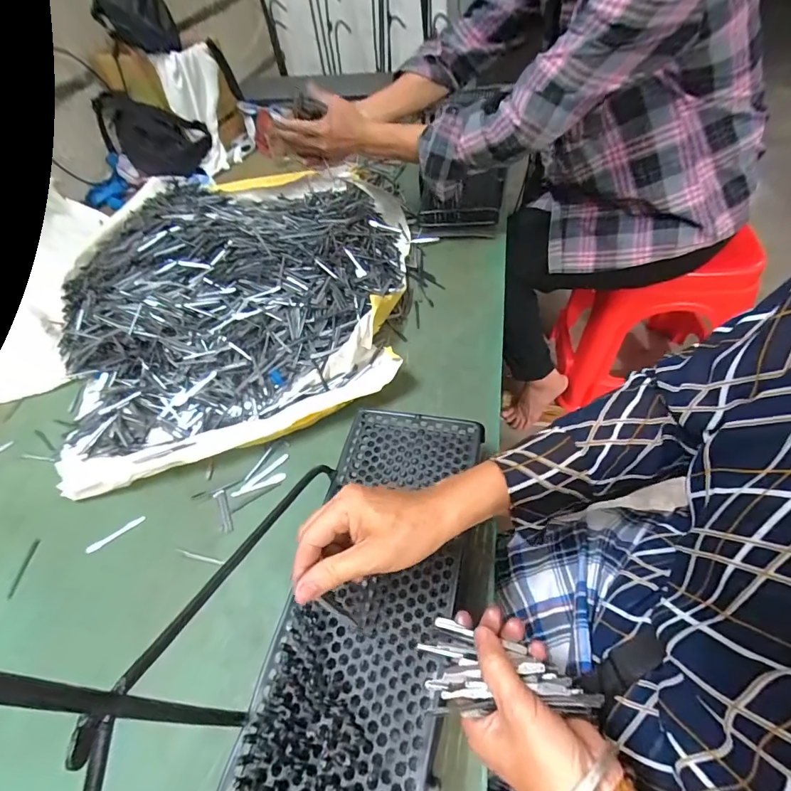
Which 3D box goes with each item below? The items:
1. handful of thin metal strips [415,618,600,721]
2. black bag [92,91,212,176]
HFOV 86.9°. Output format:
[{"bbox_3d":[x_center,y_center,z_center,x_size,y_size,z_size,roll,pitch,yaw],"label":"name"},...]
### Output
[{"bbox_3d":[0.078,0.204,0.301,0.123,0.027,0.057,4,53,18],"label":"handful of thin metal strips"},{"bbox_3d":[-0.642,-0.695,1.112,0.261,0.168,0.093,10,54,18],"label":"black bag"}]

